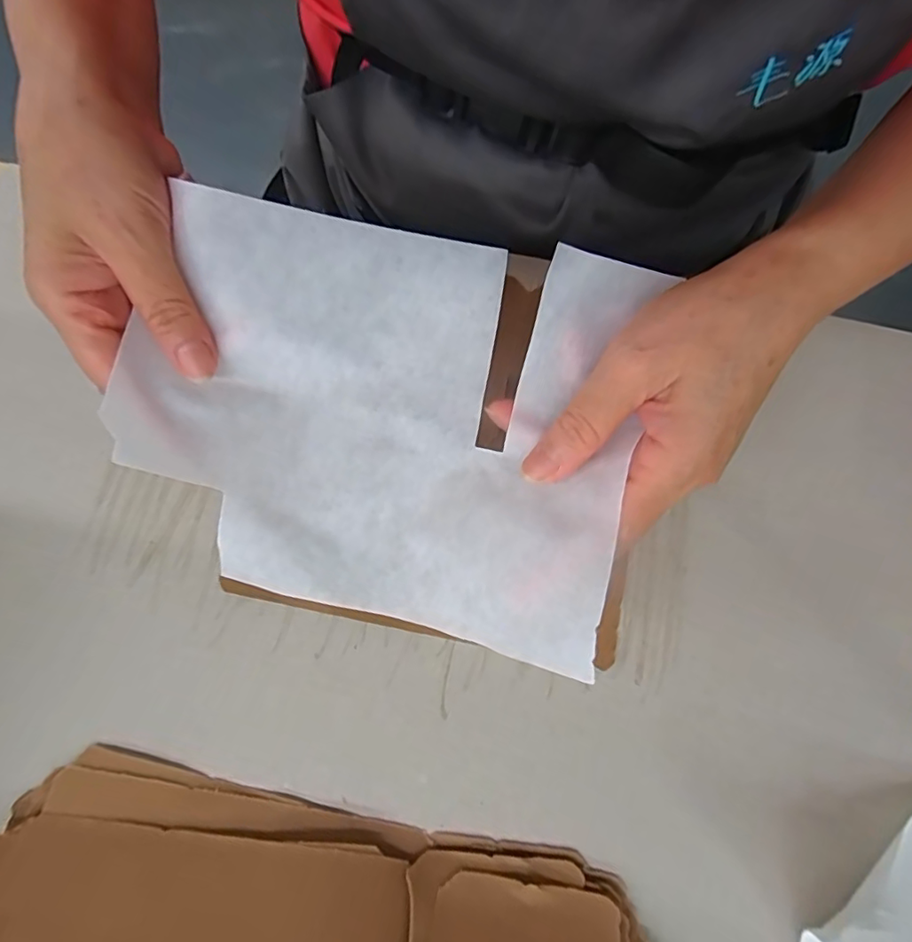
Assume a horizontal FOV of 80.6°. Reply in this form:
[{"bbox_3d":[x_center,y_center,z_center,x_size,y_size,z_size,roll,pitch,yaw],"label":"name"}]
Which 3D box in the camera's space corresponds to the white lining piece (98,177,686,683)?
[{"bbox_3d":[-0.034,-0.024,0.238,0.205,0.068,0.164,14,77,3],"label":"white lining piece"}]

